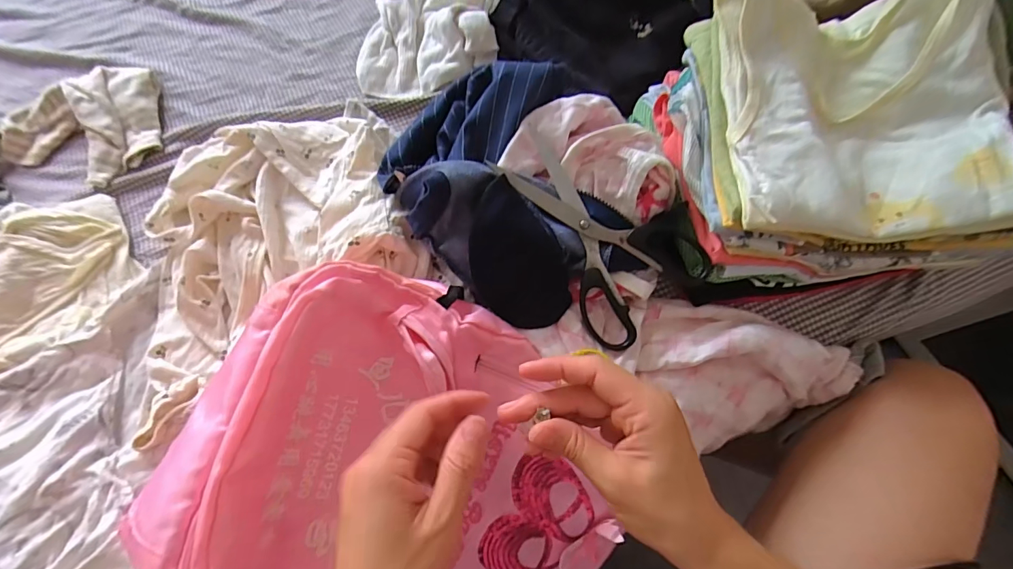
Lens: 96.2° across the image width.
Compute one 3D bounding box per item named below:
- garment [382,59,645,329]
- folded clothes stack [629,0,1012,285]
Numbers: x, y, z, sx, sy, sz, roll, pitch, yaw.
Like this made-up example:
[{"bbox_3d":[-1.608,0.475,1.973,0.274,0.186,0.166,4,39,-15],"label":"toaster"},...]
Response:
[{"bbox_3d":[0.004,-0.094,0.400,0.190,0.066,0.235,-27,70,-8],"label":"garment"},{"bbox_3d":[0.247,-0.129,0.364,0.232,0.125,0.221,-4,68,1],"label":"folded clothes stack"}]

